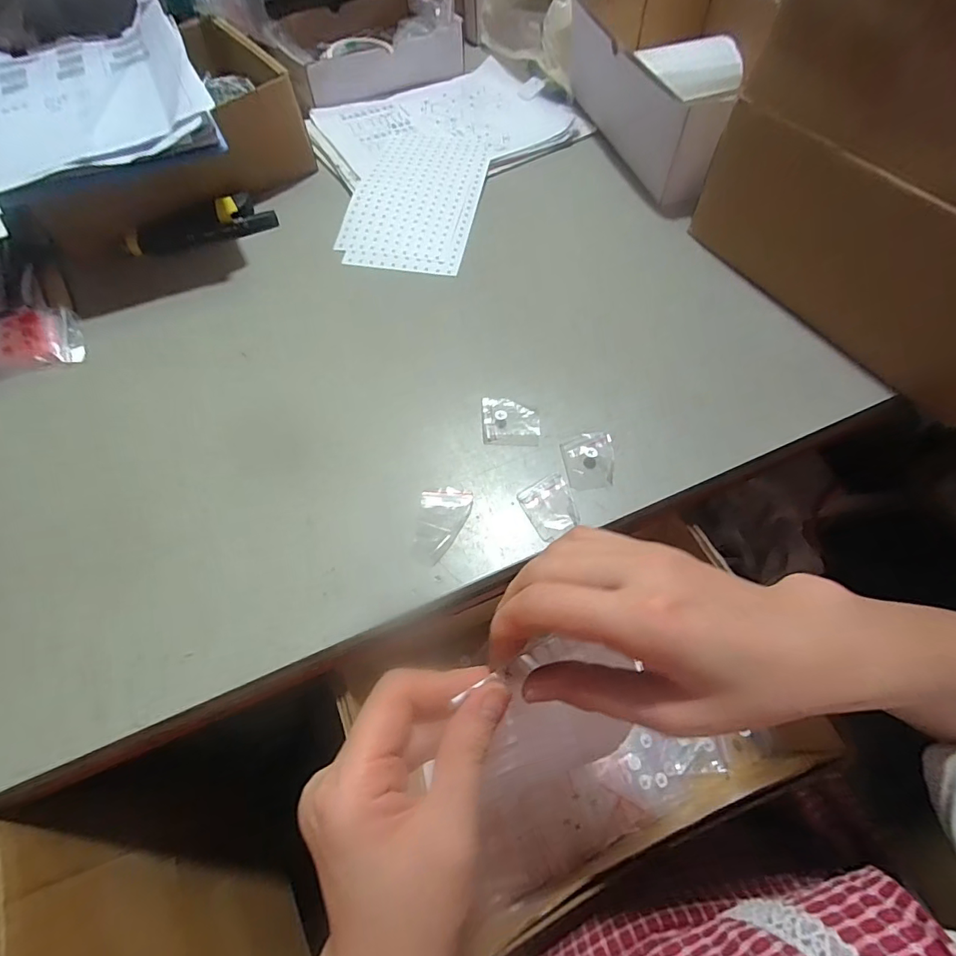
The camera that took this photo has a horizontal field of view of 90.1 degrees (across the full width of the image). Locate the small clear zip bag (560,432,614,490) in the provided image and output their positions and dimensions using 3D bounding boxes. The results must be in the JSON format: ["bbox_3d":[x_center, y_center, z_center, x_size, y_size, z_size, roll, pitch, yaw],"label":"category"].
[{"bbox_3d":[0.087,-0.015,0.369,0.039,0.008,0.047,-7,60,-2],"label":"small clear zip bag"}]

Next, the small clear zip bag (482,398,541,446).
[{"bbox_3d":[0.027,-0.048,0.386,0.046,0.013,0.040,2,60,3],"label":"small clear zip bag"}]

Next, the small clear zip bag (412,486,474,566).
[{"bbox_3d":[-0.025,0.033,0.344,0.037,0.004,0.058,4,60,4],"label":"small clear zip bag"}]

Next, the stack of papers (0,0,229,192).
[{"bbox_3d":[-0.382,-0.379,0.461,0.203,0.028,0.291,-26,63,-13],"label":"stack of papers"}]

